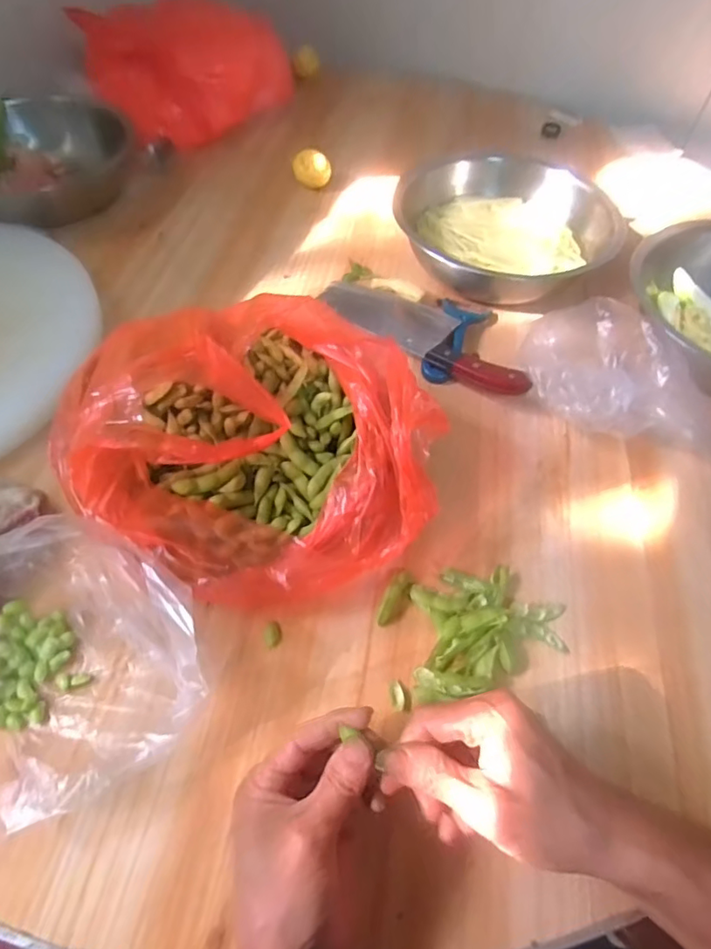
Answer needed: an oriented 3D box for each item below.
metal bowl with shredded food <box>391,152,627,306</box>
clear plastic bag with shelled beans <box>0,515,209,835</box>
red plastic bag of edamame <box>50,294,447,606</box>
[{"bbox_3d":[0.204,-0.322,0.708,0.247,0.100,0.218,-33,63,-22],"label":"metal bowl with shredded food"},{"bbox_3d":[-0.199,0.124,0.374,0.164,0.114,0.169,-17,58,-14],"label":"clear plastic bag with shelled beans"},{"bbox_3d":[-0.095,-0.030,0.471,0.312,0.135,0.234,33,60,19],"label":"red plastic bag of edamame"}]

